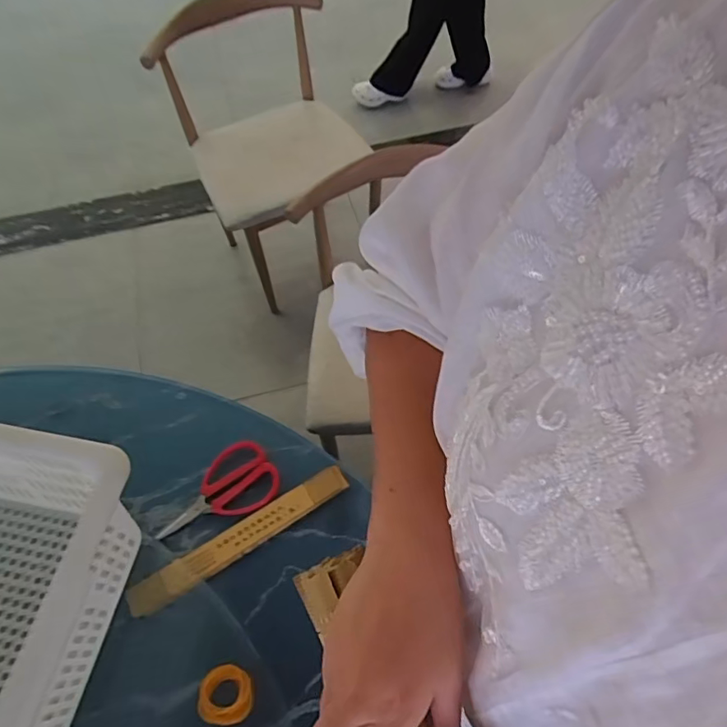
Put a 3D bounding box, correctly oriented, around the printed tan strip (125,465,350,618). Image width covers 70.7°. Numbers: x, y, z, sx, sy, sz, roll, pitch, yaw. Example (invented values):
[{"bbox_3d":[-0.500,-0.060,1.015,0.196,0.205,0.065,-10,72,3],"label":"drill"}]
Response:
[{"bbox_3d":[-0.142,0.202,0.601,0.268,0.013,0.040,-30,64,-14],"label":"printed tan strip"}]

